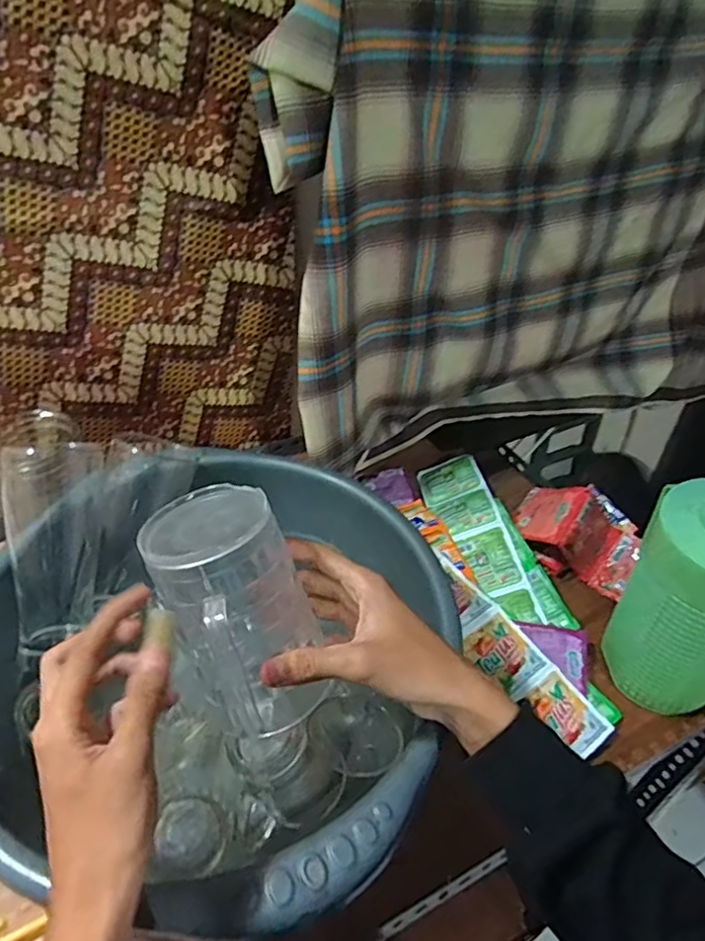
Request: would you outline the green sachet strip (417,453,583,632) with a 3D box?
[{"bbox_3d":[0.147,0.067,0.672,0.075,0.044,0.252,-13,43,-17],"label":"green sachet strip"}]

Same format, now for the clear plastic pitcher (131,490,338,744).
[{"bbox_3d":[-0.068,0.092,0.367,0.079,0.141,0.083,12,37,43],"label":"clear plastic pitcher"}]

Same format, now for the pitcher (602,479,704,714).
[{"bbox_3d":[0.281,0.111,0.510,0.102,0.191,0.089,34,50,31],"label":"pitcher"}]

